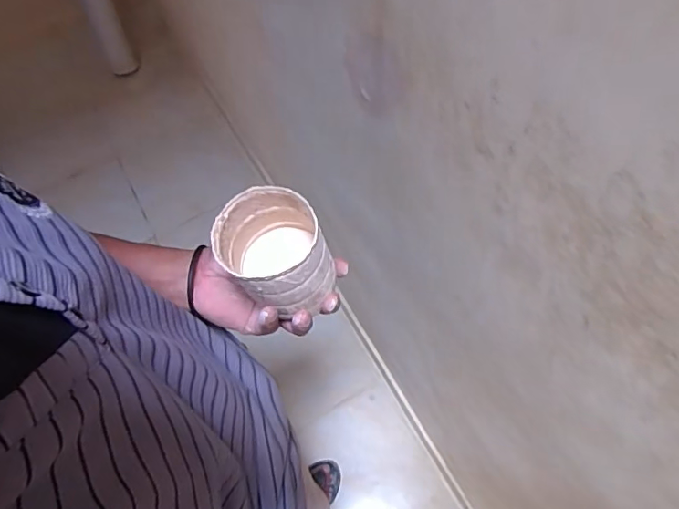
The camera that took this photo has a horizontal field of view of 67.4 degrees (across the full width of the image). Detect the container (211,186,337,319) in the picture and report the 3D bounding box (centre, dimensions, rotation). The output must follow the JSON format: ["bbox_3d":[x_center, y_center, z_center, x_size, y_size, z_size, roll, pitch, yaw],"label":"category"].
[{"bbox_3d":[-0.056,-0.002,0.445,0.085,0.076,0.088,-1,64,2],"label":"container"}]

